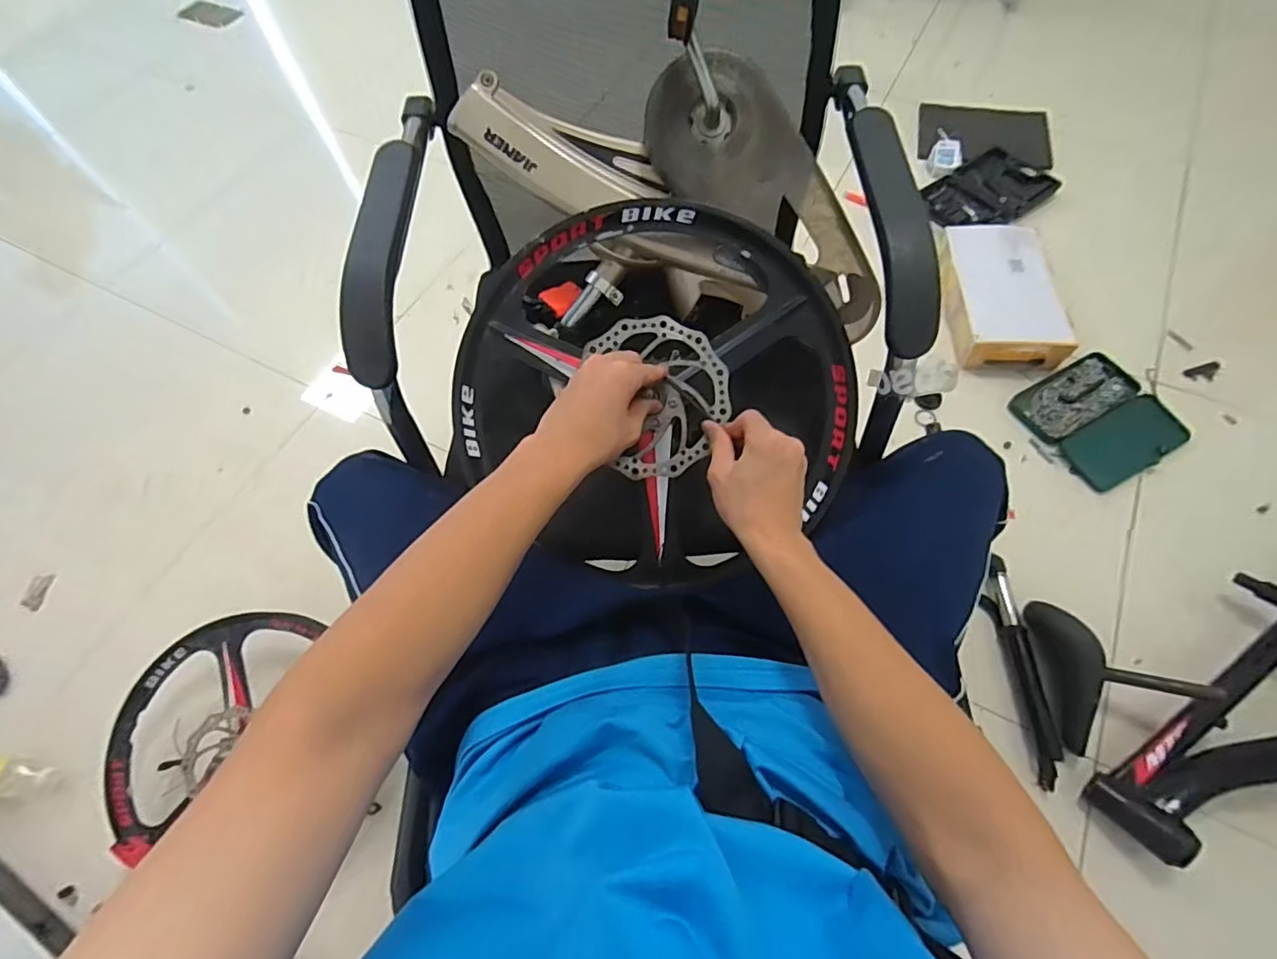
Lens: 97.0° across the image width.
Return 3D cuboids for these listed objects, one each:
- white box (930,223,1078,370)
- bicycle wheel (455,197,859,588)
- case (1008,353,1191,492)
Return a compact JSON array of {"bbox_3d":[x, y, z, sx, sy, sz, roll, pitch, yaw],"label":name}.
[{"bbox_3d":[0.779,-0.410,1.231,0.202,0.078,0.360,0,63,3],"label":"white box"},{"bbox_3d":[0.015,-0.088,0.569,0.398,0.065,0.378,42,93,2],"label":"bicycle wheel"},{"bbox_3d":[0.914,-0.120,1.124,0.243,0.038,0.242,-25,64,-10],"label":"case"}]

